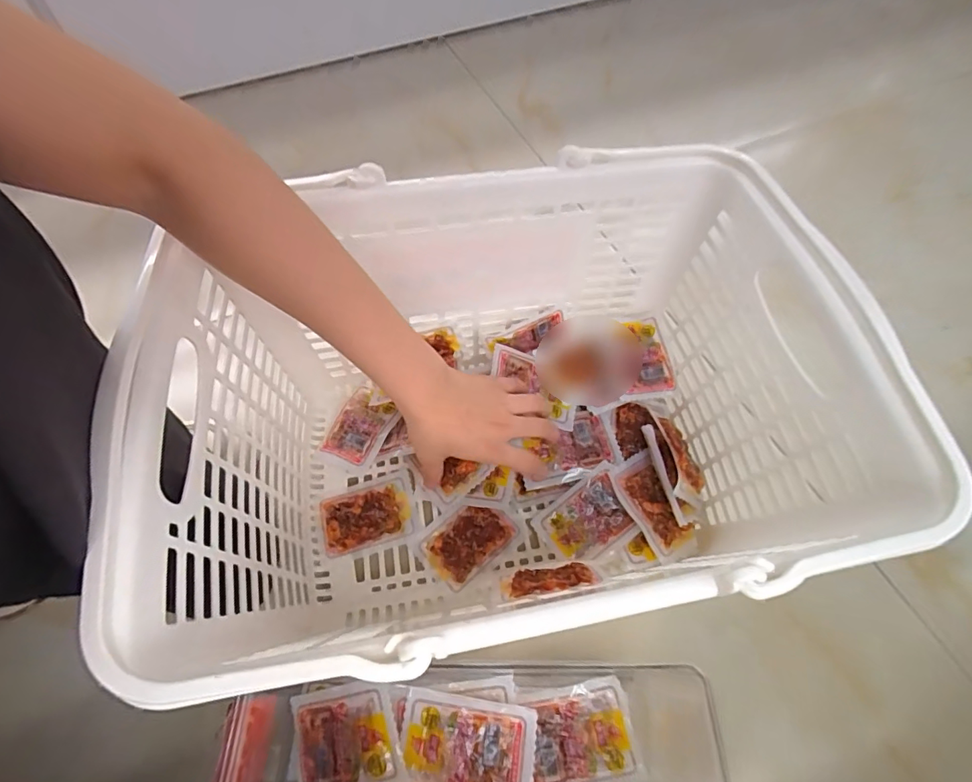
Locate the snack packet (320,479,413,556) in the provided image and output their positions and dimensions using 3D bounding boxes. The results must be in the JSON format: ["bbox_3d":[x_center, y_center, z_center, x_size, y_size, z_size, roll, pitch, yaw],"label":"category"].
[{"bbox_3d":[-0.111,0.117,0.451,0.081,0.008,0.056,-14,64,-9],"label":"snack packet"}]

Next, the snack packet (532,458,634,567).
[{"bbox_3d":[0.094,0.118,0.447,0.085,0.011,0.062,-39,76,0],"label":"snack packet"}]

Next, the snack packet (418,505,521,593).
[{"bbox_3d":[-0.014,0.134,0.443,0.083,0.007,0.058,-38,68,-20],"label":"snack packet"}]

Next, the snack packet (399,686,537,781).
[{"bbox_3d":[-0.014,0.251,0.335,0.091,0.006,0.066,8,65,4],"label":"snack packet"}]

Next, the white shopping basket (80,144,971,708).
[{"bbox_3d":[0.012,0.026,0.387,0.422,0.240,0.306,-10,62,-7],"label":"white shopping basket"}]

